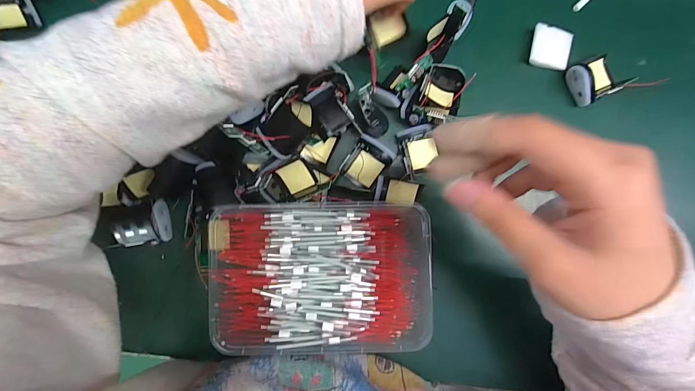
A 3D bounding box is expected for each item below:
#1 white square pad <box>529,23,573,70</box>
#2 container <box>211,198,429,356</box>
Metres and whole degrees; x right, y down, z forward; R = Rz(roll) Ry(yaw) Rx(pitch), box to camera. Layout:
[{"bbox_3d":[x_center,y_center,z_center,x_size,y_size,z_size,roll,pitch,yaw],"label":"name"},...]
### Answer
[{"bbox_3d":[0.184,-0.132,0.301,0.035,0.007,0.038,10,89,1],"label":"white square pad"},{"bbox_3d":[-0.021,0.063,0.278,0.170,0.054,0.115,-3,89,0],"label":"container"}]

